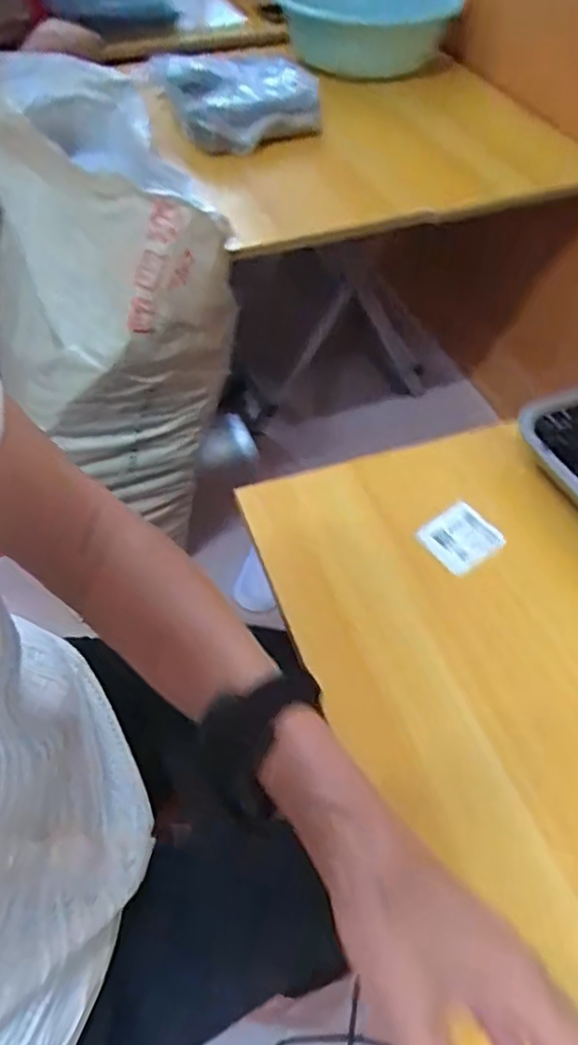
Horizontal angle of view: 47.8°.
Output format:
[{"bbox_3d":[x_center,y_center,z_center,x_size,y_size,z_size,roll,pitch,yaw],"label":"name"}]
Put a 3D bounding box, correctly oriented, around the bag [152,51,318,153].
[{"bbox_3d":[-0.067,-0.522,0.828,0.235,0.093,0.130,0,53,-1],"label":"bag"}]

